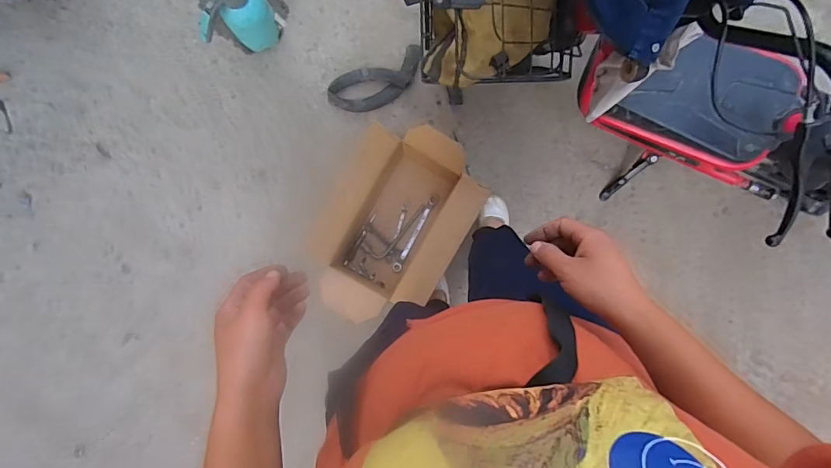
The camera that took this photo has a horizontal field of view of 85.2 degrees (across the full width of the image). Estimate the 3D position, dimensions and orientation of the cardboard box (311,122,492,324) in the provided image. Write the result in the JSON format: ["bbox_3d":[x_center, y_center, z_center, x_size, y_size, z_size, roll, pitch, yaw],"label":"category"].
[{"bbox_3d":[-0.062,-0.029,1.287,0.351,0.275,0.514,32,89,1],"label":"cardboard box"}]

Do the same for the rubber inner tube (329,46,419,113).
[{"bbox_3d":[-0.115,-0.470,1.403,0.313,0.034,0.138,-23,89,-1],"label":"rubber inner tube"}]

